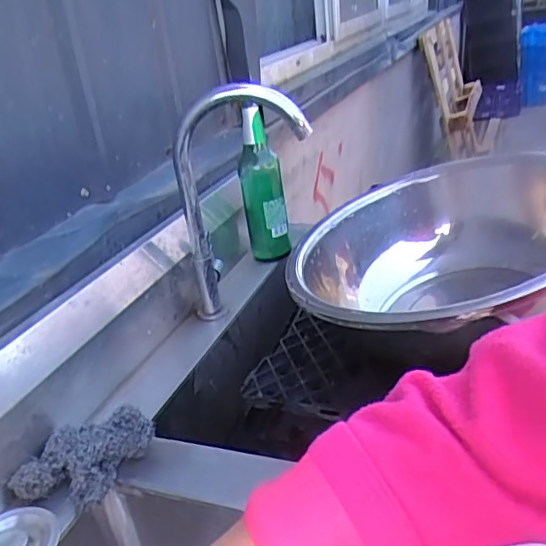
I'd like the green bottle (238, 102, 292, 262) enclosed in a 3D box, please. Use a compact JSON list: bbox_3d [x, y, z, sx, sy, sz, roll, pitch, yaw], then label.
[{"bbox_3d":[-0.013,-0.148,0.952,0.083,0.251,0.063,1,23,1],"label":"green bottle"}]

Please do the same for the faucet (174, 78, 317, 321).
[{"bbox_3d":[-0.044,-0.090,0.781,0.174,0.322,0.078,-3,23,-9],"label":"faucet"}]

